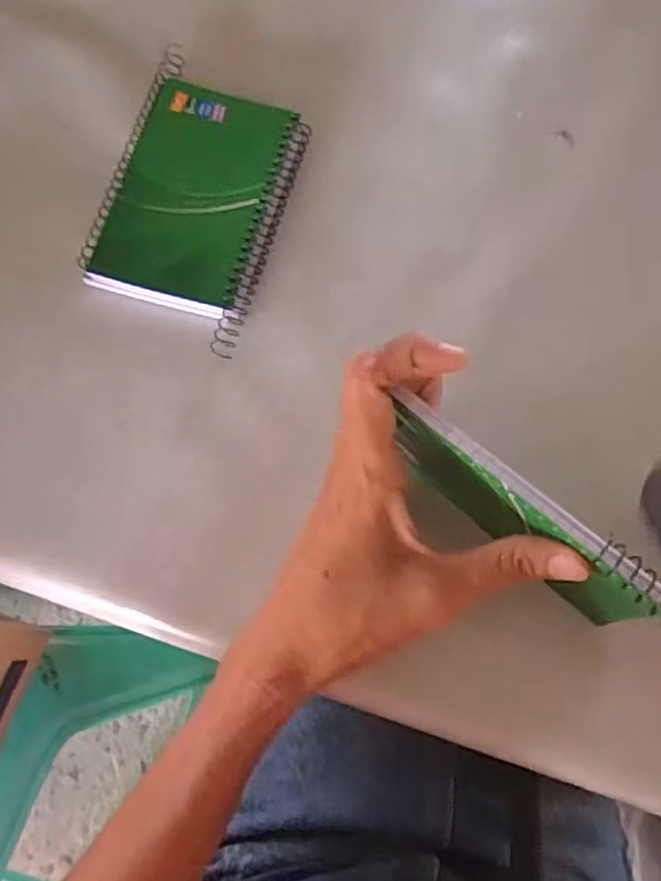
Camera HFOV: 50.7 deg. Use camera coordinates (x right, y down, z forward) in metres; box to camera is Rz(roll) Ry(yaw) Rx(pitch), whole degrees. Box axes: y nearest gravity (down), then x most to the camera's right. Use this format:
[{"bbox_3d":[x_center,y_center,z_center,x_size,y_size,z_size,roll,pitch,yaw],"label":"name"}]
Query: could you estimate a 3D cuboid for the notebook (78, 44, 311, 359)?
[{"bbox_3d":[-0.075,-0.134,0.381,0.096,0.011,0.154,15,73,5],"label":"notebook"}]

